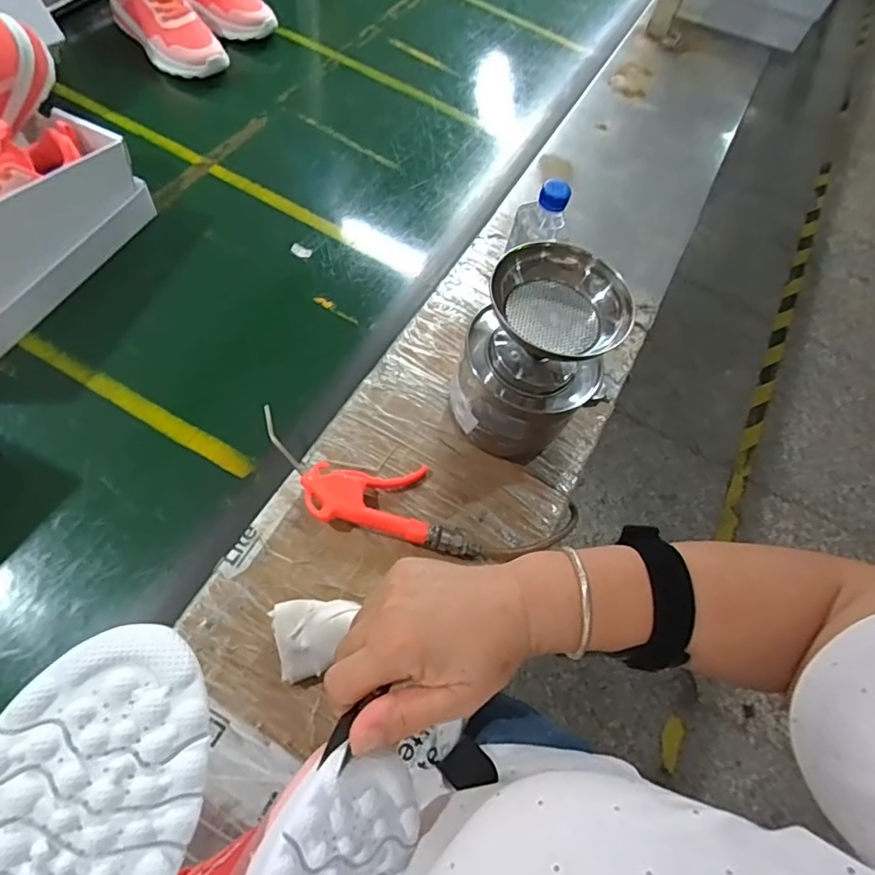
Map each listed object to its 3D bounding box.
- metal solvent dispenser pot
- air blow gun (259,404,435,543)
[{"bbox_3d":[0.096,-0.066,0.551,0.132,0.212,0.107,-12,66,-14],"label":"metal solvent dispenser pot"},{"bbox_3d":[-0.096,0.040,0.565,0.192,0.031,0.100,13,62,-1],"label":"air blow gun"}]

